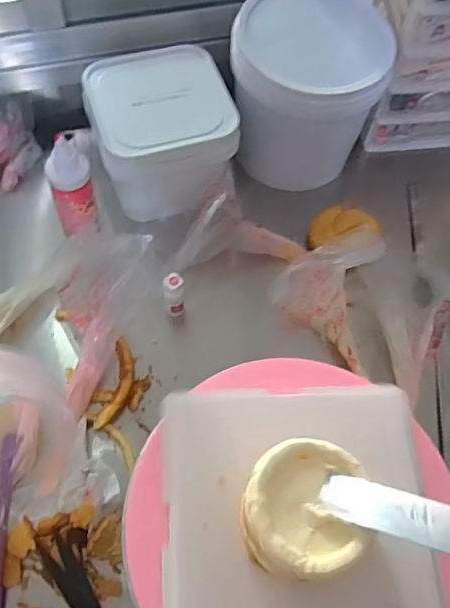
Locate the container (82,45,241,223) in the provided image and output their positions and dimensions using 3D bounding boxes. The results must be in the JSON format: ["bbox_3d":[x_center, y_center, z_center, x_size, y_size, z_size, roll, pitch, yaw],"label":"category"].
[{"bbox_3d":[-0.082,-0.220,0.743,0.171,0.132,0.169,-14,64,-10],"label":"container"}]

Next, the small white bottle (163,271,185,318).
[{"bbox_3d":[-0.062,-0.009,0.683,0.024,0.078,0.029,-4,63,-5],"label":"small white bottle"}]

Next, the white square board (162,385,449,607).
[{"bbox_3d":[0.063,0.181,0.466,0.225,0.028,0.224,0,63,-3],"label":"white square board"}]

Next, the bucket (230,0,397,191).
[{"bbox_3d":[0.107,-0.288,0.755,0.188,0.174,0.196,1,63,-2],"label":"bucket"}]

